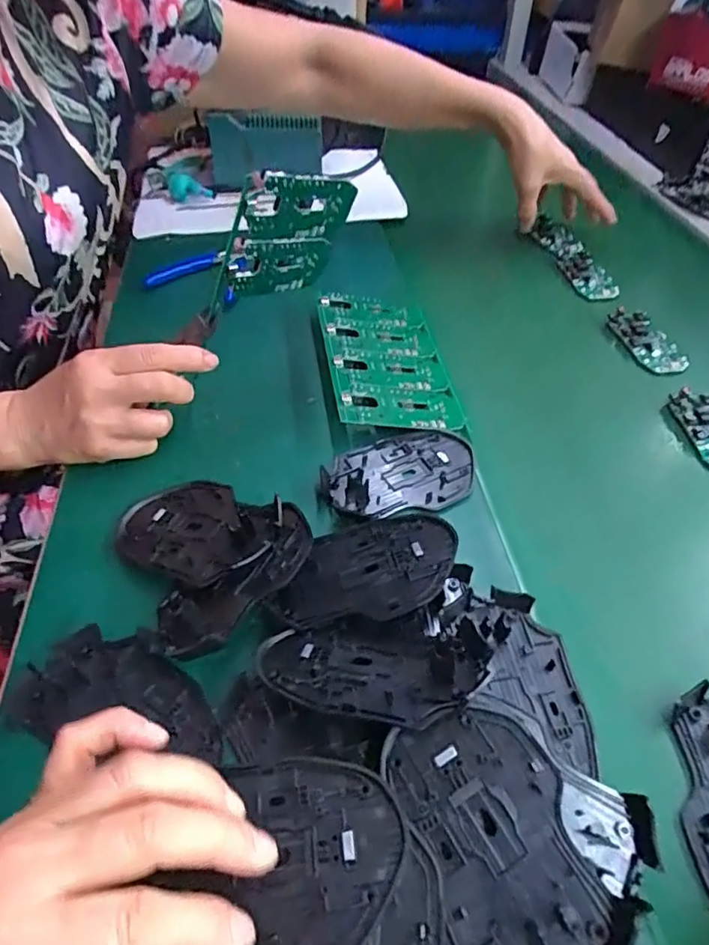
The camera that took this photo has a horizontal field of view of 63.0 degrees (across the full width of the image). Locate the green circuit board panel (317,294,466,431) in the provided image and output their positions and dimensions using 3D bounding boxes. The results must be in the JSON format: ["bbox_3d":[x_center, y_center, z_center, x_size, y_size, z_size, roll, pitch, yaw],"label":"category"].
[{"bbox_3d":[0.025,-0.101,0.498,0.104,0.008,0.176,4,46,-15],"label":"green circuit board panel"}]

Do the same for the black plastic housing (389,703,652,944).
[{"bbox_3d":[0.061,0.156,0.243,0.069,0.011,0.107,-29,59,-7],"label":"black plastic housing"}]

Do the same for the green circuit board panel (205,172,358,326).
[{"bbox_3d":[-0.052,-0.163,0.417,0.099,0.106,0.007,-24,68,-42],"label":"green circuit board panel"}]

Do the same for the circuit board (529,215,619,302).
[{"bbox_3d":[0.247,-0.248,0.660,0.054,0.011,0.169,-7,48,-9],"label":"circuit board"}]

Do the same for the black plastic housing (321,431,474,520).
[{"bbox_3d":[0.035,0.001,0.414,0.112,0.008,0.068,-14,49,-15],"label":"black plastic housing"}]

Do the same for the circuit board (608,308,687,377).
[{"bbox_3d":[0.279,-0.127,0.550,0.043,0.010,0.095,-7,48,-9],"label":"circuit board"}]

